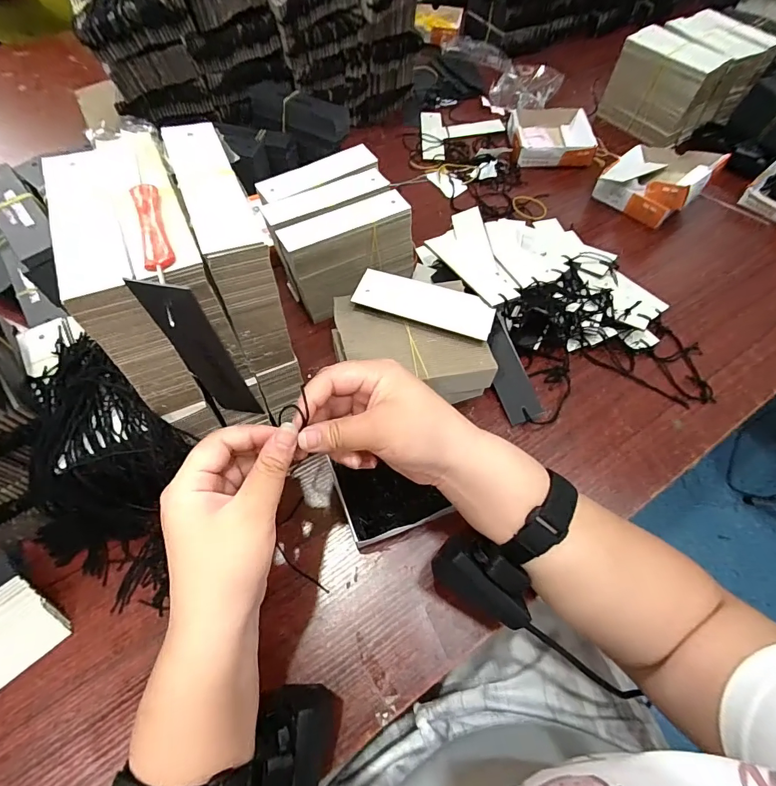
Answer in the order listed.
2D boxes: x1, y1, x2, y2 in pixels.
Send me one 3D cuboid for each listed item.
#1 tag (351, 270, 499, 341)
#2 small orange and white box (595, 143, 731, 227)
[{"bbox_3d":[0.035,-0.085,0.391,0.126,0.007,0.050,18,54,6],"label":"tag"},{"bbox_3d":[0.368,-0.294,0.573,0.117,0.059,0.137,38,66,18],"label":"small orange and white box"}]

